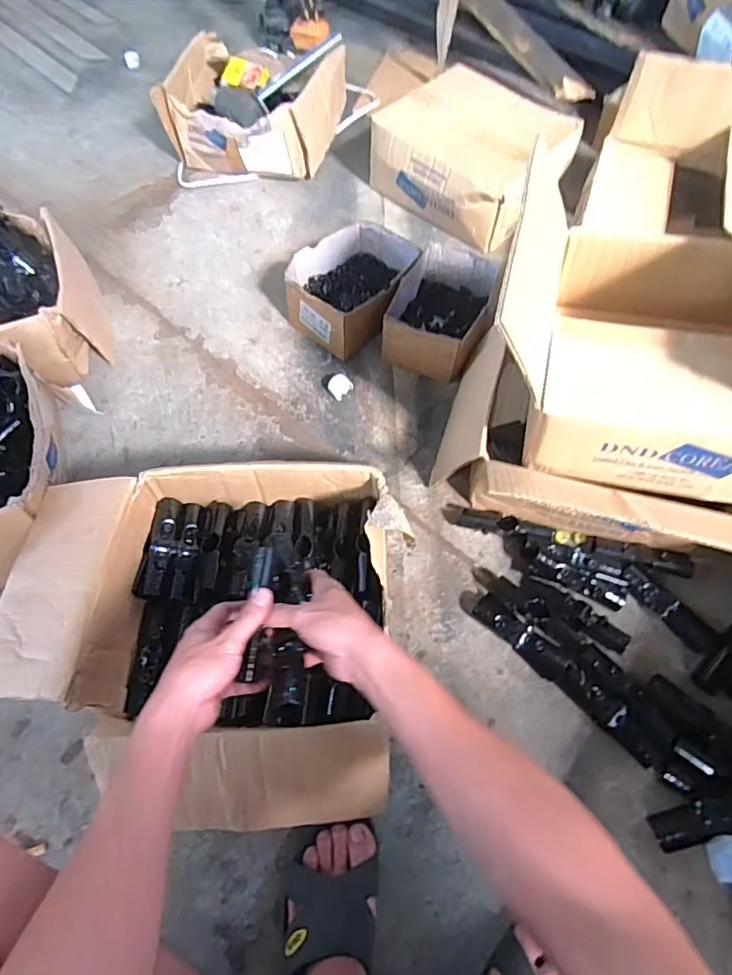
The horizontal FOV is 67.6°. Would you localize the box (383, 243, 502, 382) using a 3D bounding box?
[{"bbox_3d":[0.123,-0.289,0.915,0.146,0.087,0.214,21,64,10],"label":"box"}]

